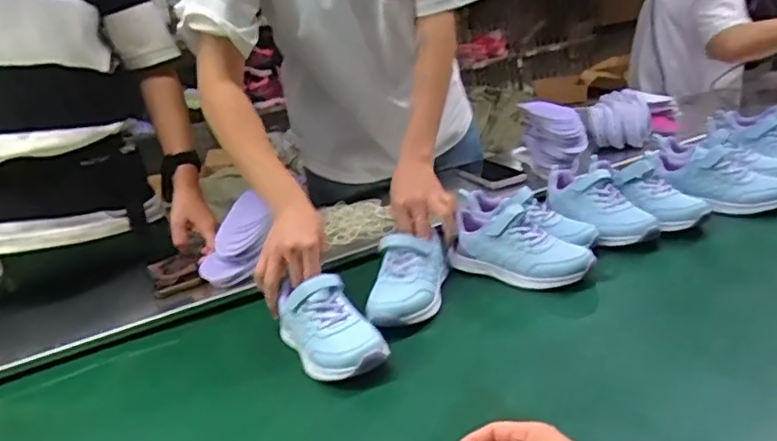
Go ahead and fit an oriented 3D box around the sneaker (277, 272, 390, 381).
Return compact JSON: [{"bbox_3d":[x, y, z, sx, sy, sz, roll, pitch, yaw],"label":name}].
[{"bbox_3d":[-0.067,0.123,0.691,0.082,0.092,0.166,-9,18,-27],"label":"sneaker"}]

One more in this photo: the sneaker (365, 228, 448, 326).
[{"bbox_3d":[0.027,0.072,0.764,0.079,0.093,0.155,3,17,13],"label":"sneaker"}]

